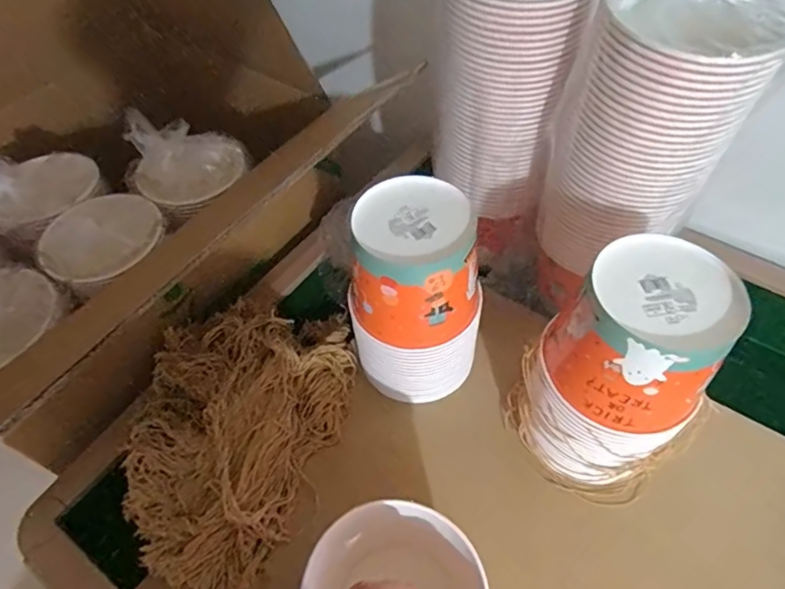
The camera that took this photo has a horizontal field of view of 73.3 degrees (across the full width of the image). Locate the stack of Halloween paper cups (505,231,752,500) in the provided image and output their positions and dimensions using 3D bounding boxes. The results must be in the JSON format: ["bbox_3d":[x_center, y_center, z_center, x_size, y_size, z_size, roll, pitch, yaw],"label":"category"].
[{"bbox_3d":[0.238,0.092,0.561,0.145,0.281,0.170,-31,58,-20],"label":"stack of Halloween paper cups"}]

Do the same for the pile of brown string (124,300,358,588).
[{"bbox_3d":[-0.199,0.166,0.661,0.260,0.072,0.346,6,53,6],"label":"pile of brown string"}]

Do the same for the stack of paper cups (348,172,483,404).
[{"bbox_3d":[0.033,0.013,0.644,0.141,0.268,0.142,6,53,7],"label":"stack of paper cups"}]

